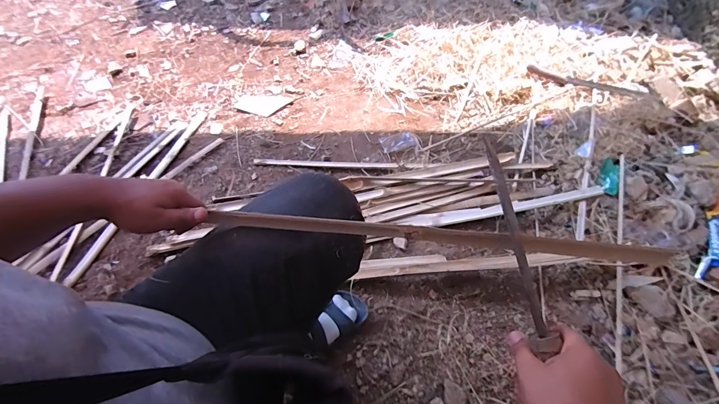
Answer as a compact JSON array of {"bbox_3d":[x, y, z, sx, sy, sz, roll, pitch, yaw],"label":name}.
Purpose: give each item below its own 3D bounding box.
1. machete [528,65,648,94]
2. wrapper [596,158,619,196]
[{"bbox_3d":[0.754,-0.403,1.142,0.363,0.016,0.055,18,61,14],"label":"machete"},{"bbox_3d":[0.699,-0.071,0.957,0.050,0.012,0.122,24,59,14],"label":"wrapper"}]

